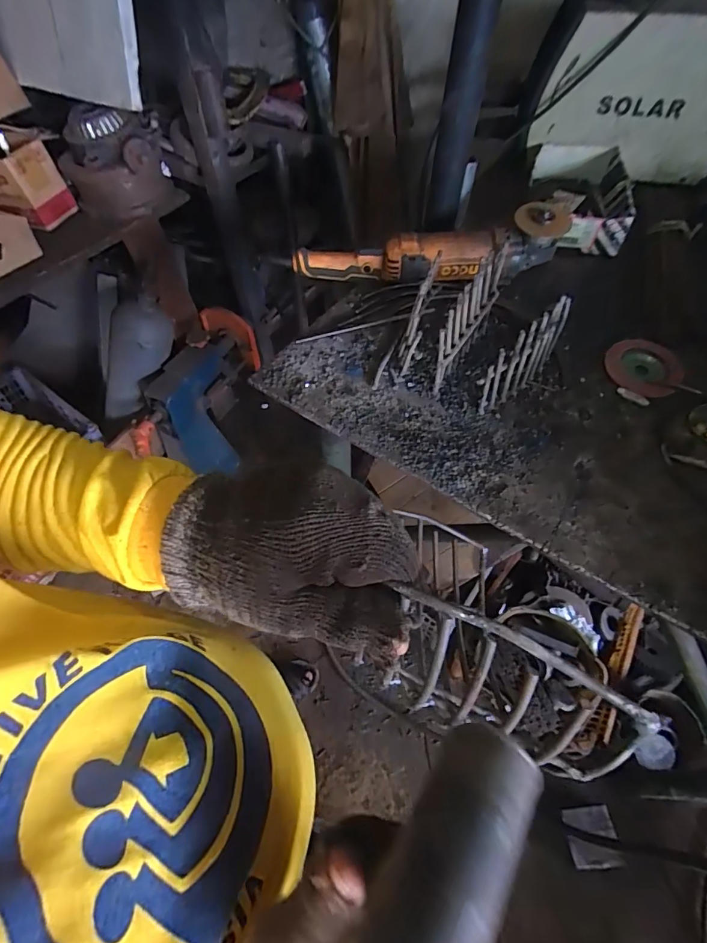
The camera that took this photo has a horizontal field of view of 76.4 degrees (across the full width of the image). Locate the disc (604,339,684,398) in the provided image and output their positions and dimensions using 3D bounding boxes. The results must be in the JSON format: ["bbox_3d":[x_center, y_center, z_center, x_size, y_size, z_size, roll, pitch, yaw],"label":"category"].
[{"bbox_3d":[0.368,-0.133,0.572,0.088,0.016,0.084,-1,57,2],"label":"disc"}]

